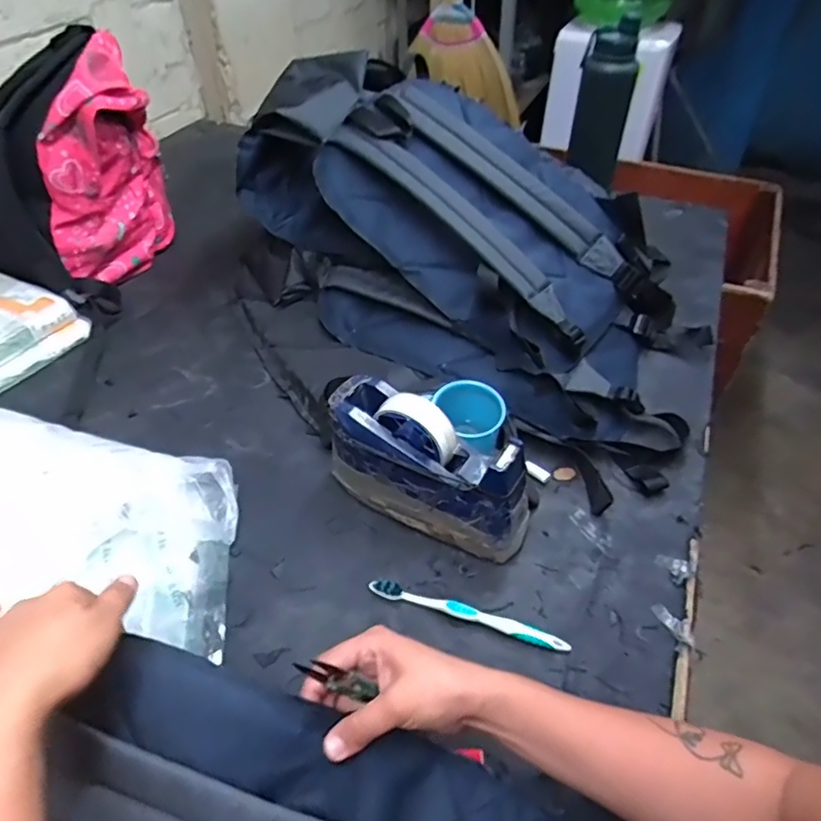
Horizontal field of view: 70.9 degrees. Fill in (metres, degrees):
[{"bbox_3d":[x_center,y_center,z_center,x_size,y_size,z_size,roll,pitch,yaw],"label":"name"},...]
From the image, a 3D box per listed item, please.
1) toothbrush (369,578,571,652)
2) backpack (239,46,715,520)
[{"bbox_3d":[0.049,0.180,0.509,0.178,0.016,0.020,16,46,15],"label":"toothbrush"},{"bbox_3d":[0.098,-0.226,0.756,0.658,0.243,0.388,34,53,29],"label":"backpack"}]

